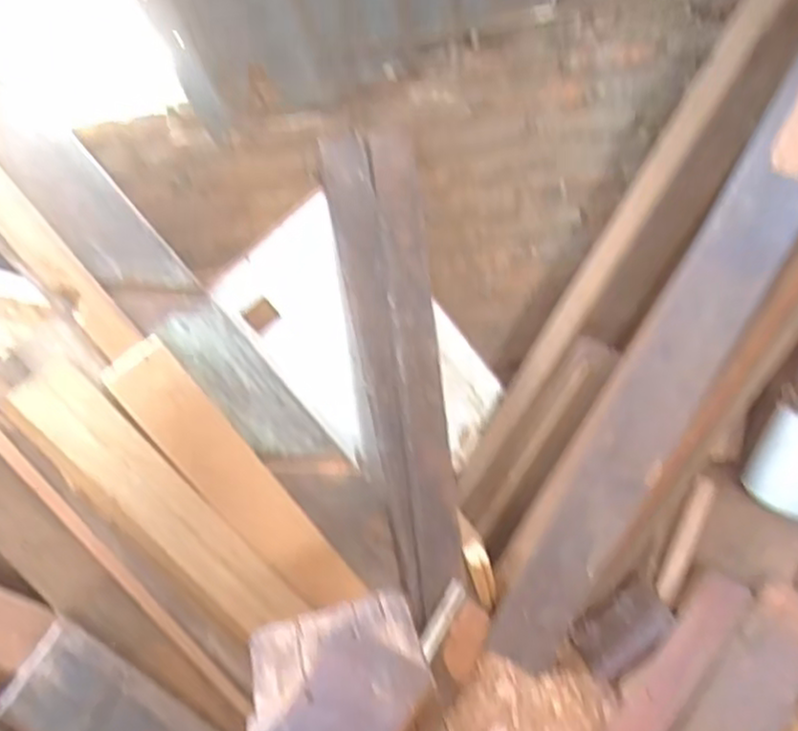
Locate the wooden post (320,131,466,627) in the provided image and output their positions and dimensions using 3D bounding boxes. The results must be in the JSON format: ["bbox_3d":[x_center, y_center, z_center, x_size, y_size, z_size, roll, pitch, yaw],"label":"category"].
[{"bbox_3d":[0.007,0.021,1.327,0.163,0.869,0.056,-10,7,-10],"label":"wooden post"}]

